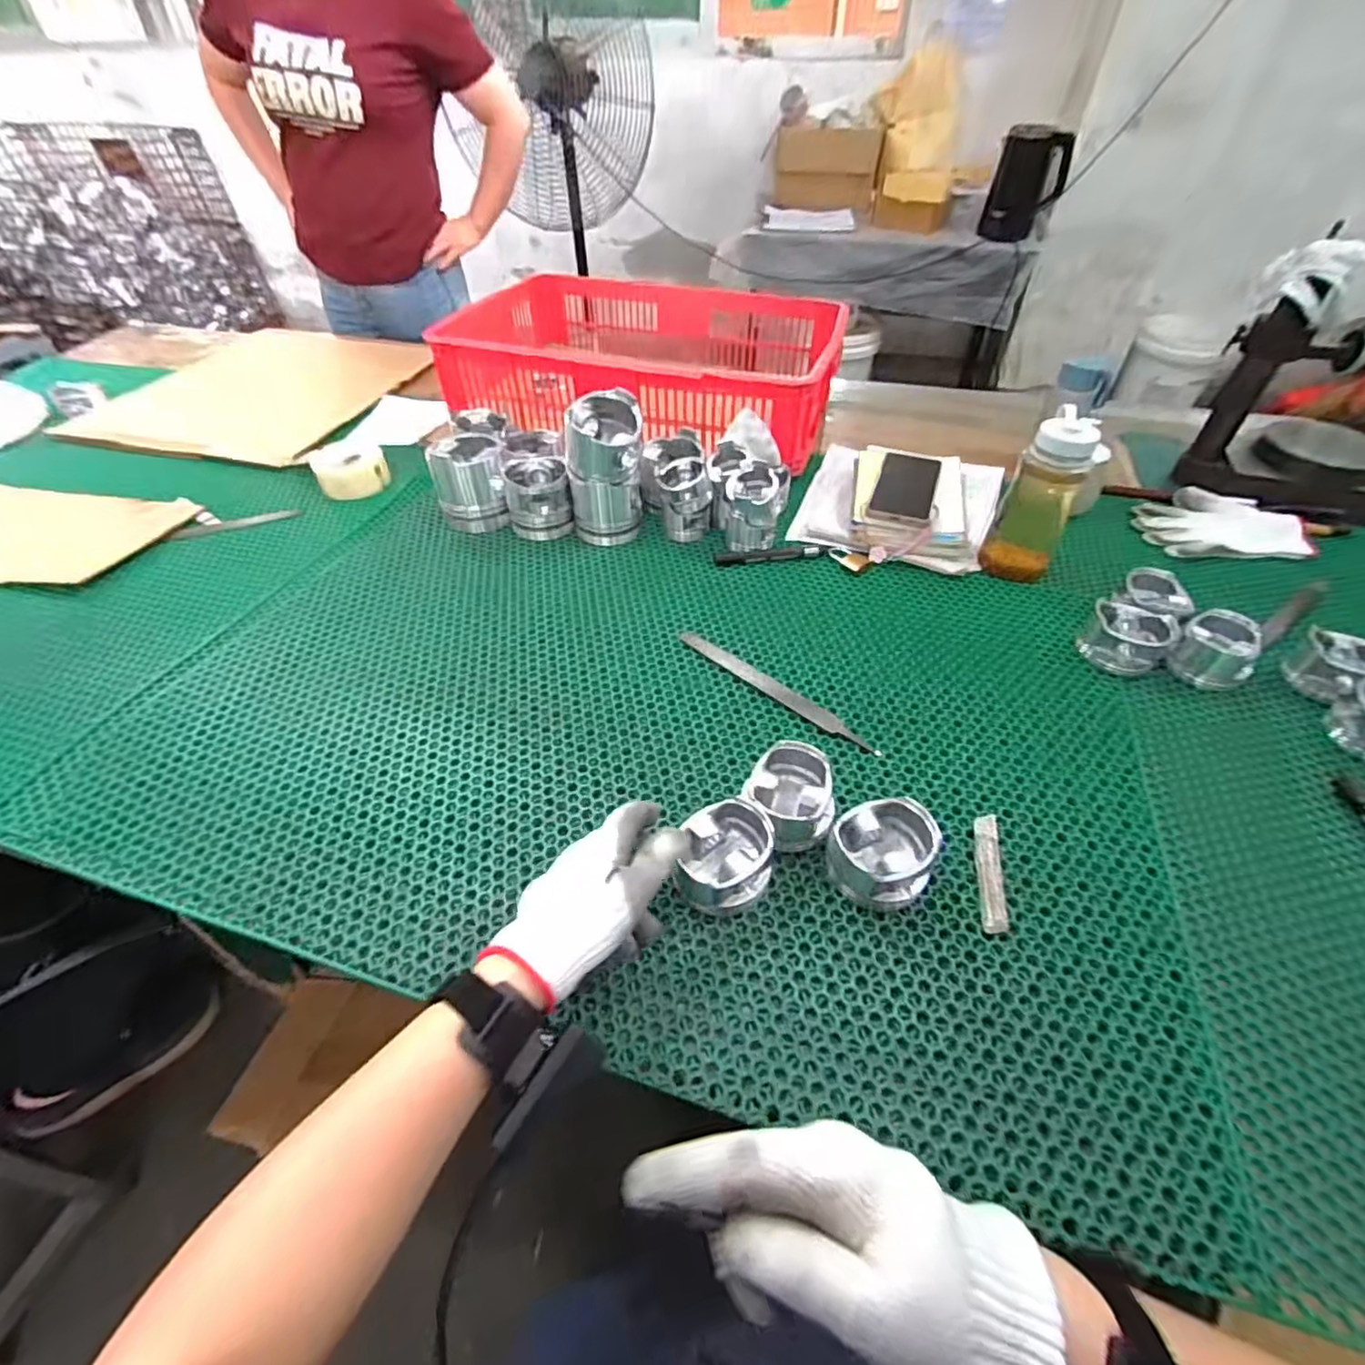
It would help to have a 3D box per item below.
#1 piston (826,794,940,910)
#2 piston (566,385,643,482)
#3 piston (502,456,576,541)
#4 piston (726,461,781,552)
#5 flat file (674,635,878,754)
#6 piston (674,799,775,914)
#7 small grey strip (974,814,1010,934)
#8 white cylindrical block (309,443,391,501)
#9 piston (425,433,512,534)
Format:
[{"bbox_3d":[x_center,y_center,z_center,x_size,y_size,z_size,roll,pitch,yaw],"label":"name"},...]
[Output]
[{"bbox_3d":[0.151,0.128,0.467,0.070,0.051,0.073,0,45,0],"label":"piston"},{"bbox_3d":[-0.092,-0.304,0.756,0.090,0.089,0.092,4,45,3],"label":"piston"},{"bbox_3d":[-0.192,-0.248,0.827,0.081,0.078,0.084,-9,45,-9],"label":"piston"},{"bbox_3d":[0.089,-0.219,0.784,0.067,0.090,0.073,0,45,0],"label":"piston"},{"bbox_3d":[0.088,0.004,0.611,0.233,0.010,0.019,33,53,29],"label":"flat file"},{"bbox_3d":[0.031,0.130,0.466,0.072,0.049,0.074,0,44,0],"label":"piston"},{"bbox_3d":[0.239,0.145,0.482,0.020,0.004,0.101,11,46,11],"label":"small grey strip"},{"bbox_3d":[-0.486,-0.312,0.913,0.094,0.042,0.101,0,45,0],"label":"white cylindrical block"},{"bbox_3d":[-0.285,-0.269,0.834,0.090,0.098,0.088,-15,47,-15],"label":"piston"}]

